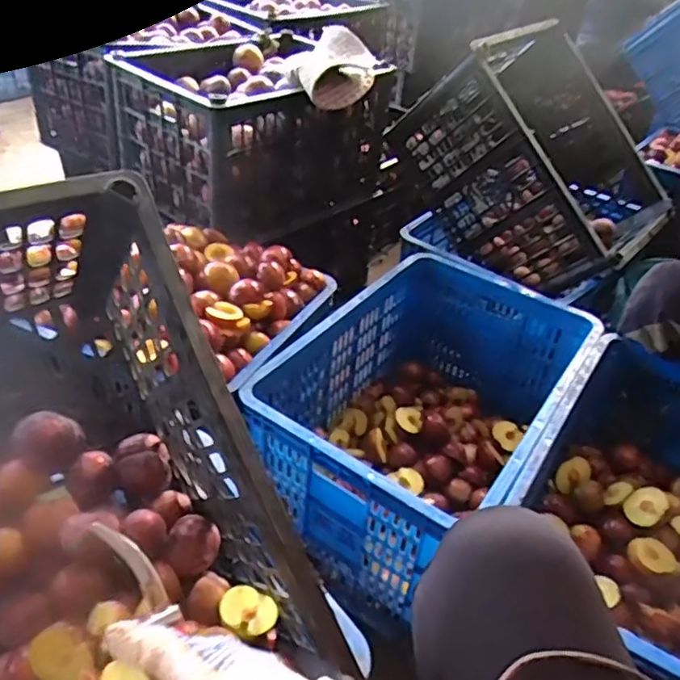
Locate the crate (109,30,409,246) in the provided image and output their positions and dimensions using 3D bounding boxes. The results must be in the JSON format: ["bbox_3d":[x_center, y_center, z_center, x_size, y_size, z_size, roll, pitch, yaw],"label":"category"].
[{"bbox_3d":[-0.182,-0.436,1.299,0.400,0.285,0.489,35,47,30],"label":"crate"}]

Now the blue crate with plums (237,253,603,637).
[{"bbox_3d":[0.145,0.129,1.041,0.389,0.296,0.572,26,43,22],"label":"blue crate with plums"}]

